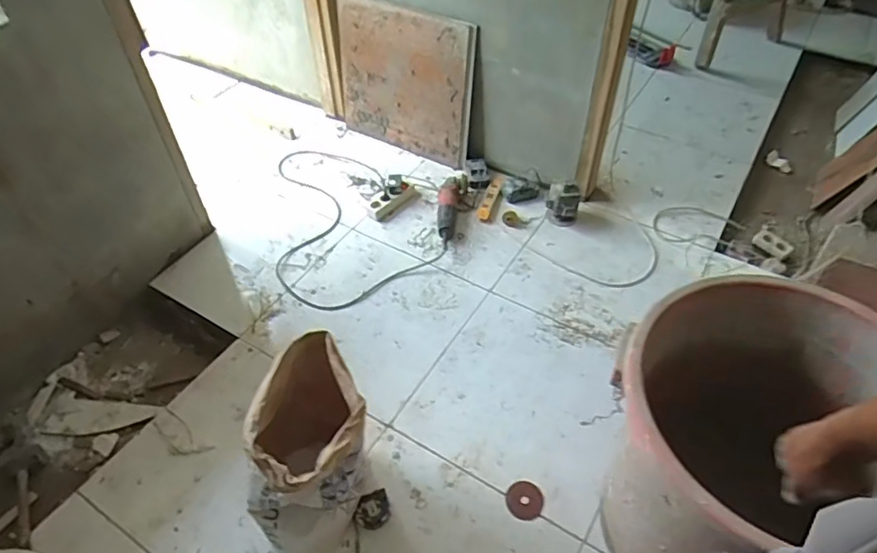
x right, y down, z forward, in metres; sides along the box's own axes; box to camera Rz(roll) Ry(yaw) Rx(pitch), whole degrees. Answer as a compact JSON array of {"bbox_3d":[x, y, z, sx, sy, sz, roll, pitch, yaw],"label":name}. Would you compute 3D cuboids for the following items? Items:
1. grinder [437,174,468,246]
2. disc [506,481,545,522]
[{"bbox_3d":[0.039,-0.220,1.858,0.094,0.080,0.286,2,48,5],"label":"grinder"},{"bbox_3d":[0.187,0.484,1.264,0.079,0.012,0.079,-2,48,2],"label":"disc"}]

